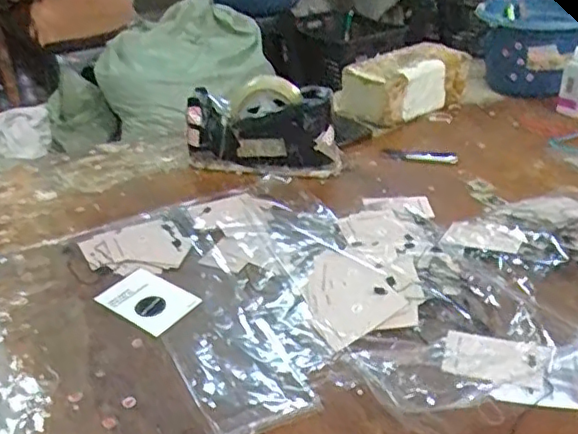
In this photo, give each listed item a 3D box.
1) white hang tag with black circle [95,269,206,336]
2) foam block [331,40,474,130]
[{"bbox_3d":[-0.142,0.083,0.624,0.091,0.008,0.057,22,49,26],"label":"white hang tag with black circle"},{"bbox_3d":[0.189,-0.214,1.003,0.208,0.089,0.107,-25,38,-33],"label":"foam block"}]

